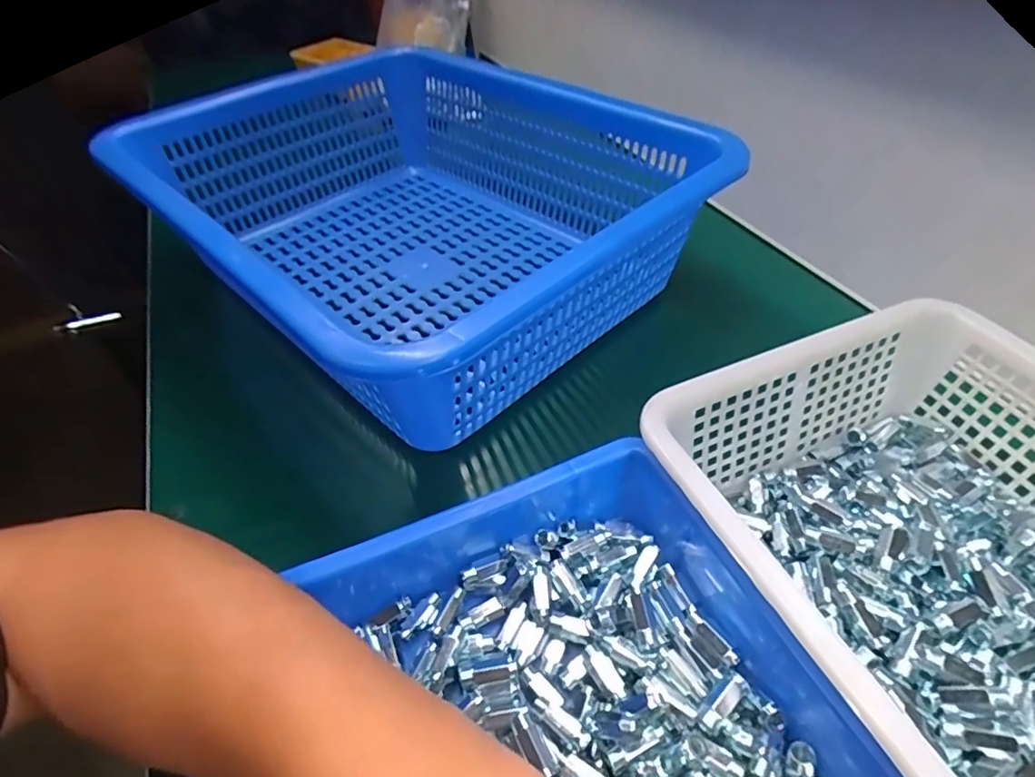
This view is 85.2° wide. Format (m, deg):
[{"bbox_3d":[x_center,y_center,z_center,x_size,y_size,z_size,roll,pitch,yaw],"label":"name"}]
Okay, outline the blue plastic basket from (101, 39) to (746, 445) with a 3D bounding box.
[{"bbox_3d":[-0.087,-0.155,0.512,0.345,0.152,0.468,-36,54,-27],"label":"blue plastic basket"}]

